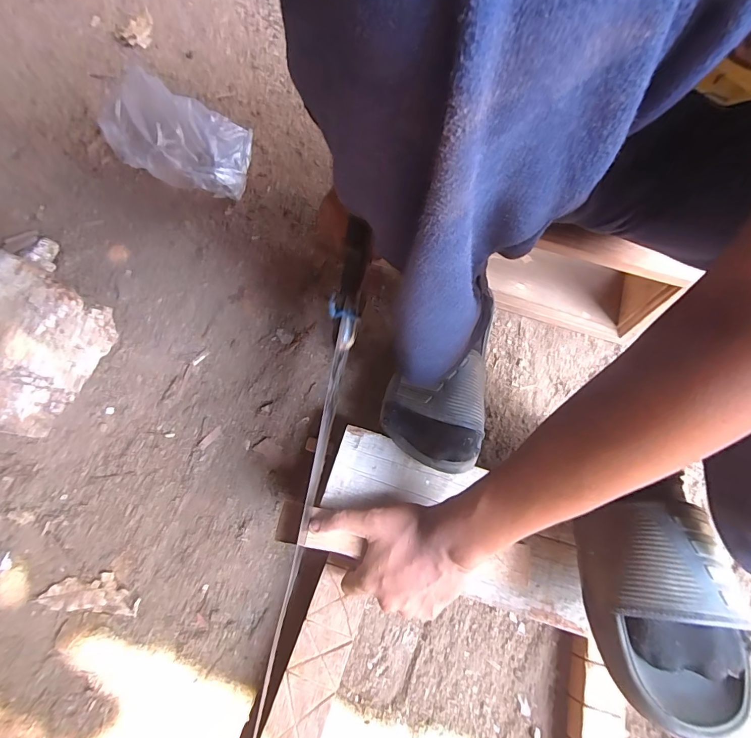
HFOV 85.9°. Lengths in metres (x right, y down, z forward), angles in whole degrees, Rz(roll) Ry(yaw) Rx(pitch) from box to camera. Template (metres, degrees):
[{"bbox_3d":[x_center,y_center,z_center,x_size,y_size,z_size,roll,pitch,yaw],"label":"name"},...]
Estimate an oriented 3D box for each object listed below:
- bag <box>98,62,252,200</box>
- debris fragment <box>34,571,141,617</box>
[{"bbox_3d":[-0.306,-0.376,0.646,0.205,0.108,0.176,12,66,3],"label":"bag"},{"bbox_3d":[-0.295,0.232,0.420,0.098,0.005,0.035,5,66,0],"label":"debris fragment"}]

